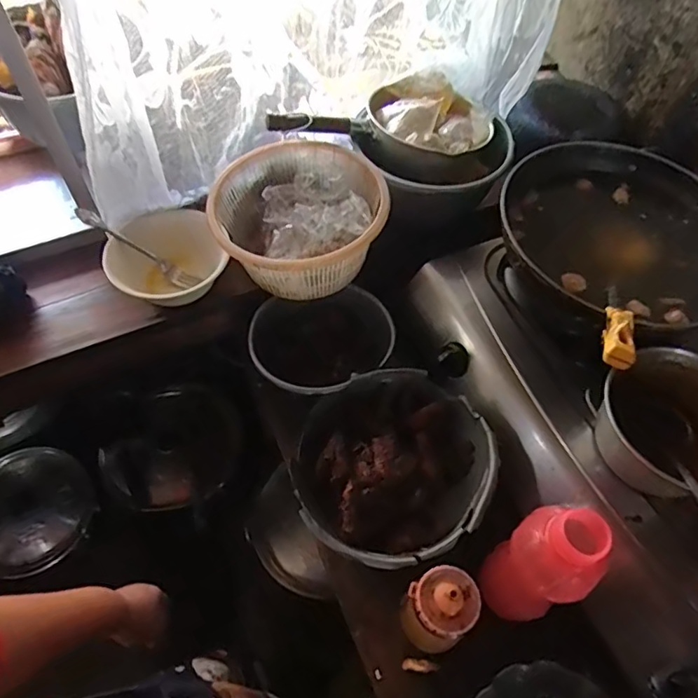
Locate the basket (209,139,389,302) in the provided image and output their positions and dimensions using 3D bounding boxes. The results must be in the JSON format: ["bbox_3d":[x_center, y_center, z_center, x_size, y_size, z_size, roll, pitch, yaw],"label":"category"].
[{"bbox_3d":[-0.068,-0.169,0.714,0.210,0.110,0.214,2,58,-3],"label":"basket"}]

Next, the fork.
[{"bbox_3d":[-0.279,-0.129,0.707,0.172,0.021,0.025,34,59,-11],"label":"fork"}]

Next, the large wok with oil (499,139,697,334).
[{"bbox_3d":[0.336,-0.144,0.696,0.291,0.108,0.249,13,58,5],"label":"large wok with oil"}]

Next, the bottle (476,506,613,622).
[{"bbox_3d":[0.177,0.206,0.510,0.067,0.174,0.075,-19,61,-15],"label":"bottle"}]

